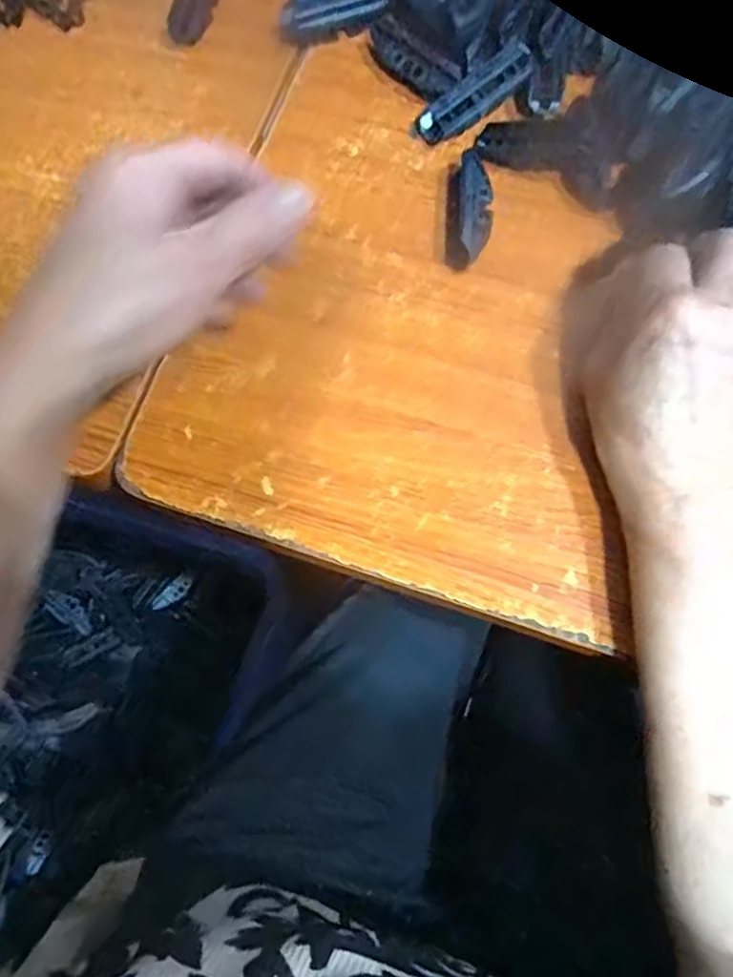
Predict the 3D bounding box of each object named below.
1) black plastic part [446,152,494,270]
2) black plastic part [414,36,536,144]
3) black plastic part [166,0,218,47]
[{"bbox_3d":[0.057,-0.155,0.382,0.025,0.025,0.066,5,71,4],"label":"black plastic part"},{"bbox_3d":[0.065,-0.231,0.400,0.073,0.010,0.023,-36,72,10],"label":"black plastic part"},{"bbox_3d":[-0.112,-0.323,0.448,0.021,0.018,0.062,19,85,9],"label":"black plastic part"}]

